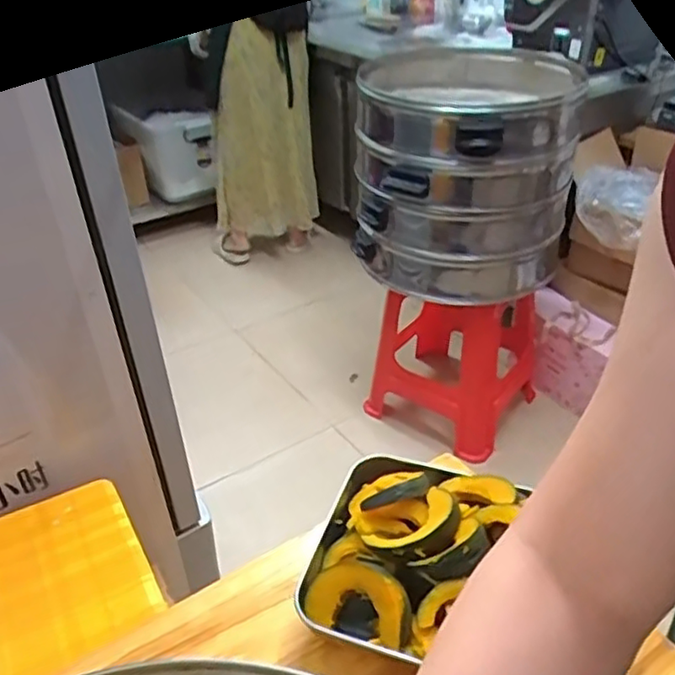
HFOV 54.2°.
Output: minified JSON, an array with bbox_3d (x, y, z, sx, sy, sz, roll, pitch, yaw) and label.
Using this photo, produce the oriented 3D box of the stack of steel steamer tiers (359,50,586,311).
[{"bbox_3d":[0.276,-0.338,1.477,0.446,0.511,0.412,9,36,13],"label":"stack of steel steamer tiers"}]

